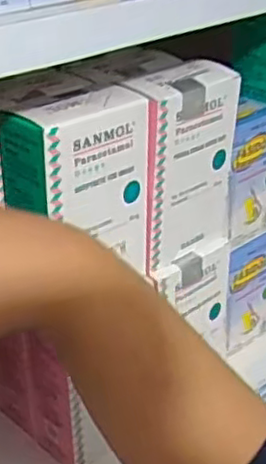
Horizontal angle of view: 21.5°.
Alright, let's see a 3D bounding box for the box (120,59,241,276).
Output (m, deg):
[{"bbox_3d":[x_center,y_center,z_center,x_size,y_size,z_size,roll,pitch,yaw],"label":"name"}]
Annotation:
[{"bbox_3d":[0.027,-0.036,0.387,0.068,0.102,0.026,-25,37,-37],"label":"box"}]

